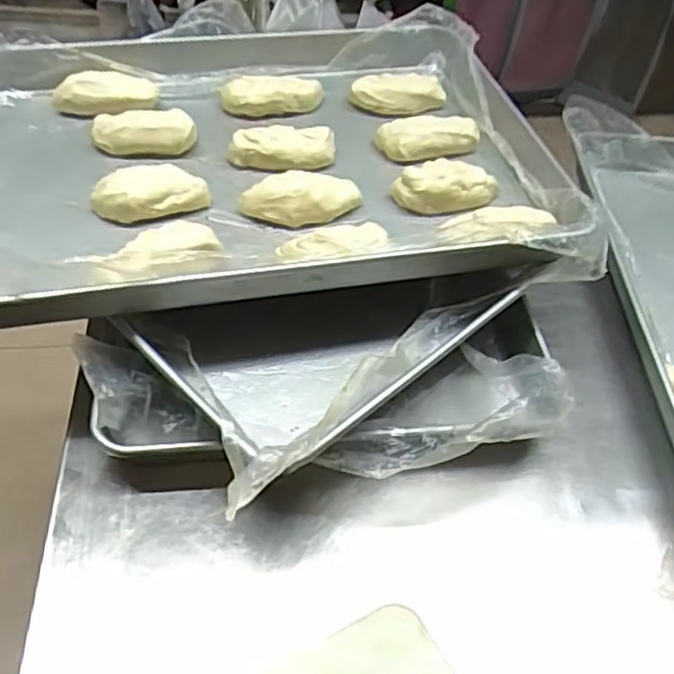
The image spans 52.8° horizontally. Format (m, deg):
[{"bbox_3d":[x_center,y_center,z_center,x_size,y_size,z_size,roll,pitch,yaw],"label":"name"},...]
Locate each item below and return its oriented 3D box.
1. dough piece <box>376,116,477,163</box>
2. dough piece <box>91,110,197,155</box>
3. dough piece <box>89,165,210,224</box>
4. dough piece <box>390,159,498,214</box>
[{"bbox_3d":[0.098,-0.213,0.725,0.110,0.030,0.040,-3,49,-8],"label":"dough piece"},{"bbox_3d":[-0.198,-0.211,0.699,0.101,0.026,0.042,-1,49,-7],"label":"dough piece"},{"bbox_3d":[-0.171,-0.132,0.625,0.103,0.033,0.043,-10,50,-15],"label":"dough piece"},{"bbox_3d":[0.107,-0.148,0.670,0.103,0.036,0.051,-3,49,-9],"label":"dough piece"}]

